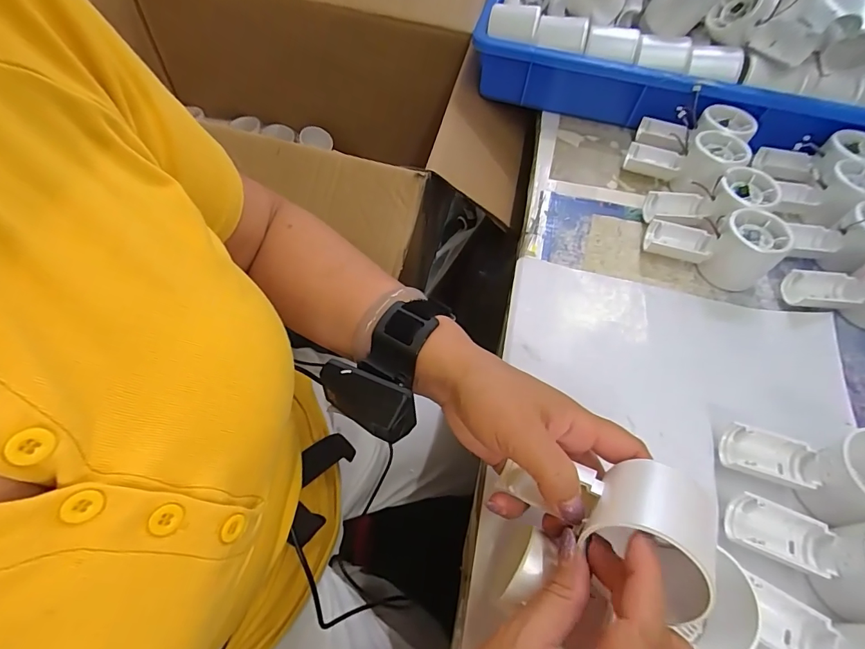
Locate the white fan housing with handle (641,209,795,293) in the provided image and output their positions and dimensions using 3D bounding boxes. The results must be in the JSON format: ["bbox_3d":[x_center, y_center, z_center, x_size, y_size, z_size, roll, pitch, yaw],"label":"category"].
[{"bbox_3d":[0.271,-0.077,0.420,0.111,0.057,0.051,13,58,4],"label":"white fan housing with handle"}]

